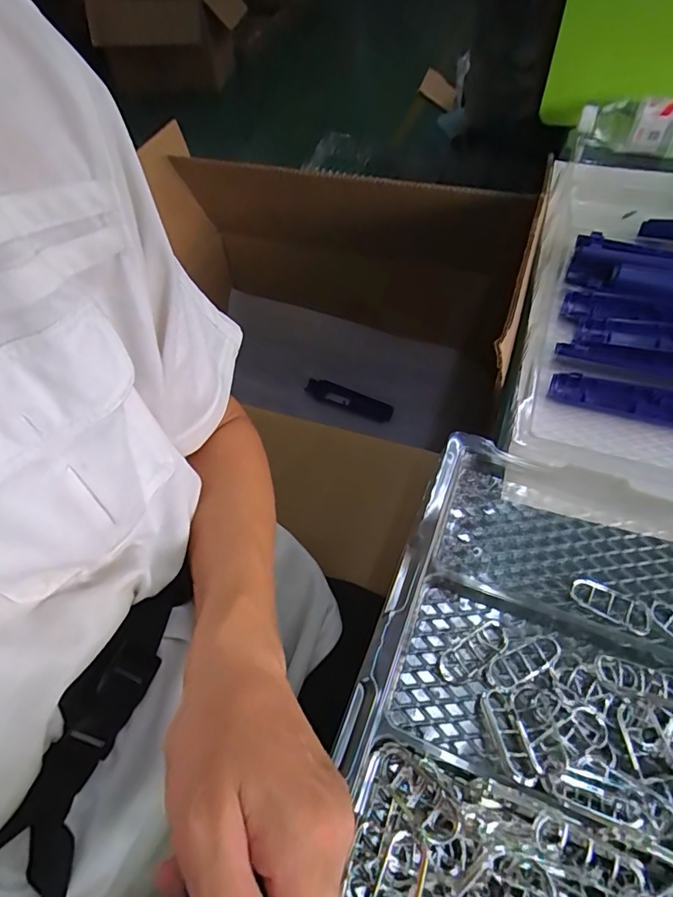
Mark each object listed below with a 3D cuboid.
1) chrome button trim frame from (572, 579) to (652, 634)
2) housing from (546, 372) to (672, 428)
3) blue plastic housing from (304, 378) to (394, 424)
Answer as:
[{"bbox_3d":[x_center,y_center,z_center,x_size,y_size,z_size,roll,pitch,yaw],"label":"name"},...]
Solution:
[{"bbox_3d":[0.189,0.107,0.335,0.051,0.005,0.024,27,61,20],"label":"chrome button trim frame"},{"bbox_3d":[0.270,-0.039,0.417,0.164,0.017,0.033,18,59,15],"label":"housing"},{"bbox_3d":[0.023,-0.088,0.892,0.166,0.015,0.041,20,85,15],"label":"blue plastic housing"}]

